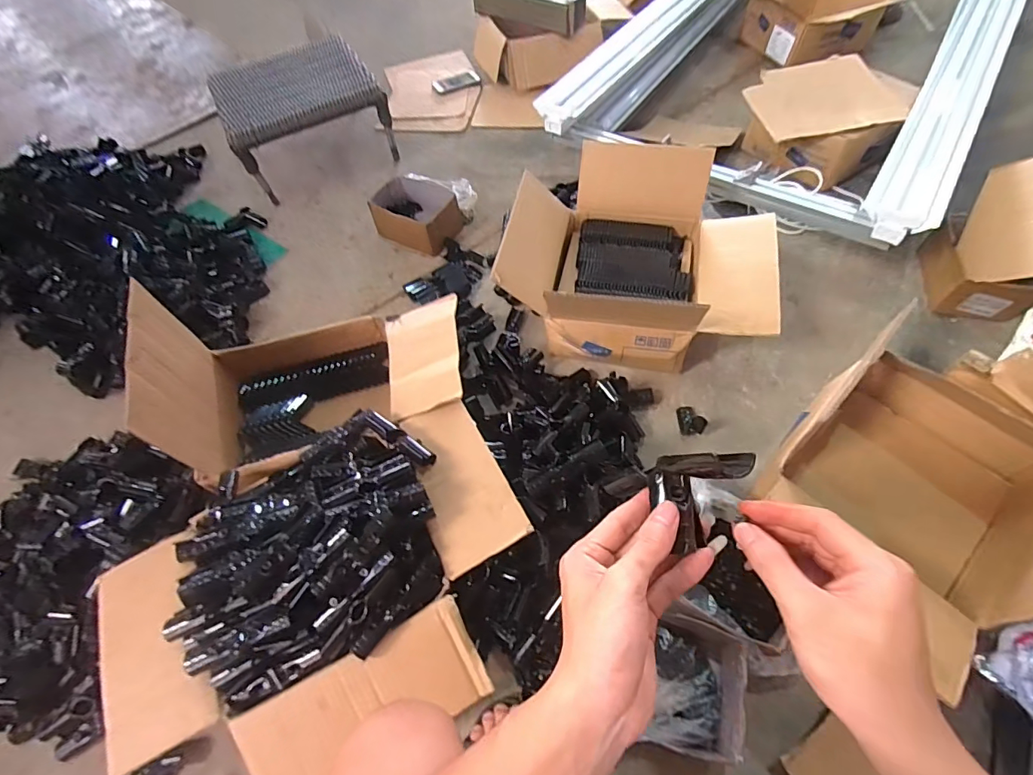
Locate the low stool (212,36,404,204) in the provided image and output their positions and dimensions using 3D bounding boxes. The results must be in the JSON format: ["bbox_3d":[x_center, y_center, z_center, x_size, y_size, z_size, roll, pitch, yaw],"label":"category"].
[{"bbox_3d":[-0.622,-0.798,1.366,0.411,0.214,0.395,-27,60,-12],"label":"low stool"}]

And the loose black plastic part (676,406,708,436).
[{"bbox_3d":[0.328,0.056,0.873,0.037,0.053,0.066,-2,58,3],"label":"loose black plastic part"}]

